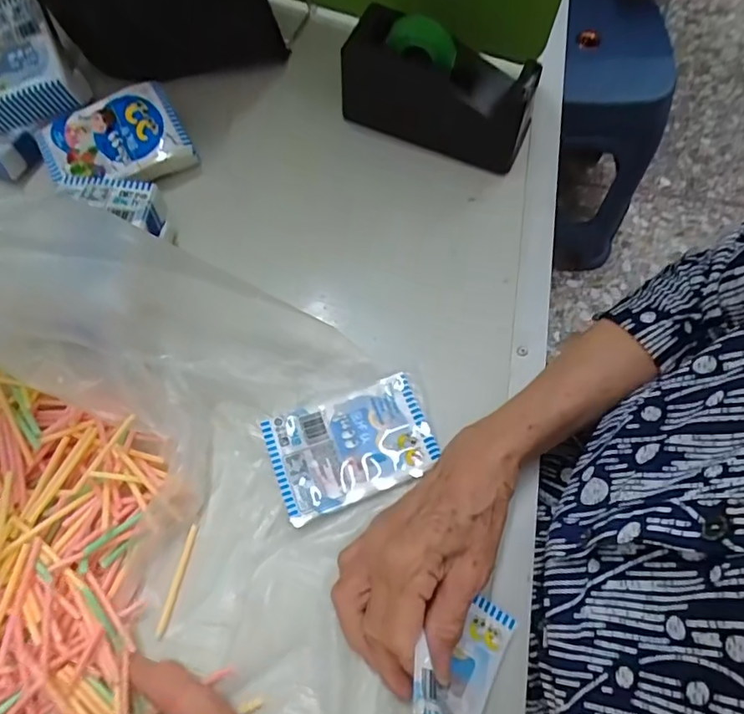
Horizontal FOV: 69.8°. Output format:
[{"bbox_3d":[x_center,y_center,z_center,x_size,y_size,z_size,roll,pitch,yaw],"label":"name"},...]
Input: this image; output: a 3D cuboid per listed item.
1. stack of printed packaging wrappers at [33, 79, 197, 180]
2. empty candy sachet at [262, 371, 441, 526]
[{"bbox_3d":[-0.203,-0.171,0.420,0.106,0.028,0.069,-20,70,-11],"label":"stack of printed packaging wrappers"},{"bbox_3d":[-0.014,0.059,0.358,0.105,0.009,0.069,-19,70,-10],"label":"empty candy sachet"}]

